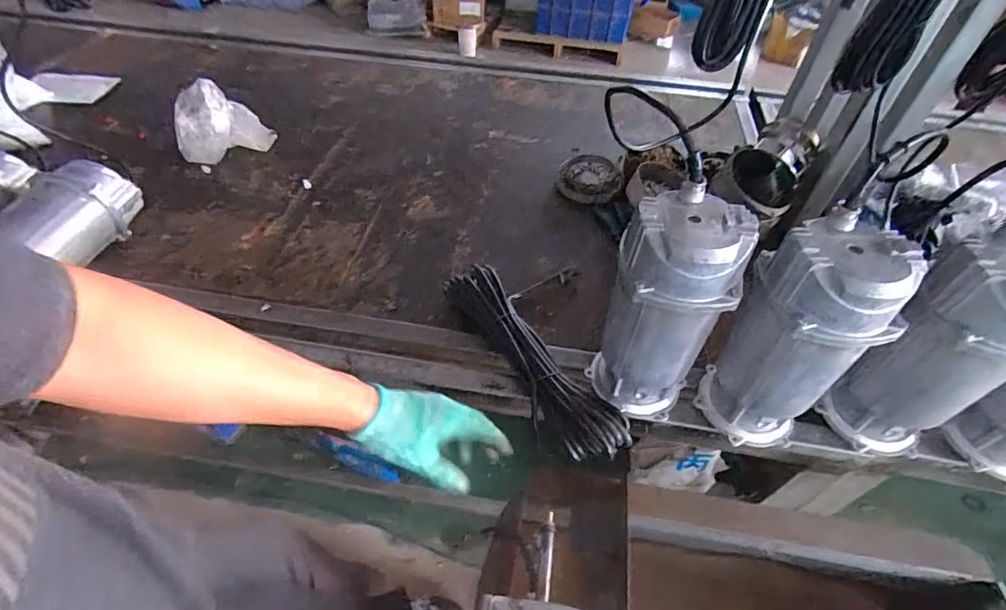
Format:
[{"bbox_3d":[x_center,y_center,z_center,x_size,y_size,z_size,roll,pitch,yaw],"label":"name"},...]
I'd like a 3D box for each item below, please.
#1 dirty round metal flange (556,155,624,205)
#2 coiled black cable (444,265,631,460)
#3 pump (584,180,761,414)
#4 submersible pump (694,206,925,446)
[{"bbox_3d":[0.179,-0.265,1.034,0.126,0.034,0.138,1,49,-1],"label":"dirty round metal flange"},{"bbox_3d":[0.041,0.075,0.718,0.088,0.064,0.358,-24,54,-21],"label":"coiled black cable"},{"bbox_3d":[0.192,0.020,0.613,0.131,0.307,0.117,23,52,18],"label":"pump"},{"bbox_3d":[0.341,0.044,0.587,0.120,0.290,0.118,0,49,-1],"label":"submersible pump"}]

